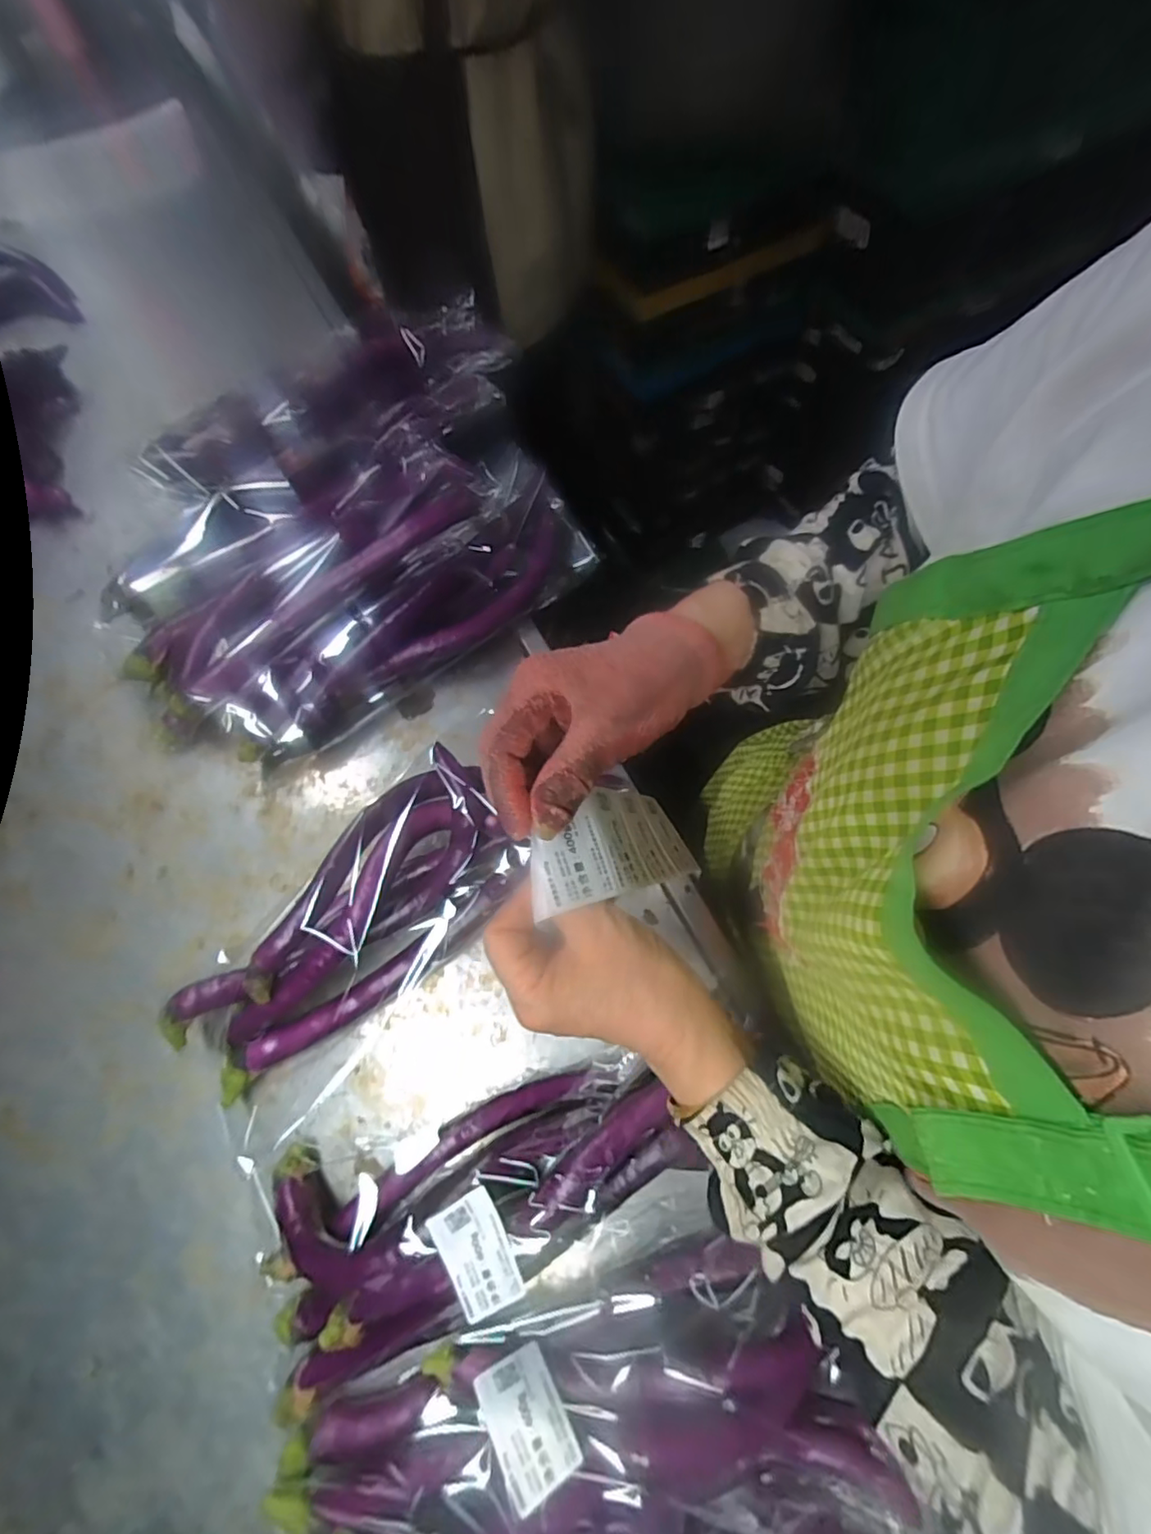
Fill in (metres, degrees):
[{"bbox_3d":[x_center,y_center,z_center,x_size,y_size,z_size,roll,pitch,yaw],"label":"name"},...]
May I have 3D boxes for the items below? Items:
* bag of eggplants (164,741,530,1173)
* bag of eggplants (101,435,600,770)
[{"bbox_3d":[-0.170,0.130,0.440,0.115,0.078,0.293,41,75,17],"label":"bag of eggplants"},{"bbox_3d":[-0.216,-0.183,0.567,0.417,0.081,0.241,-33,71,-10],"label":"bag of eggplants"}]

